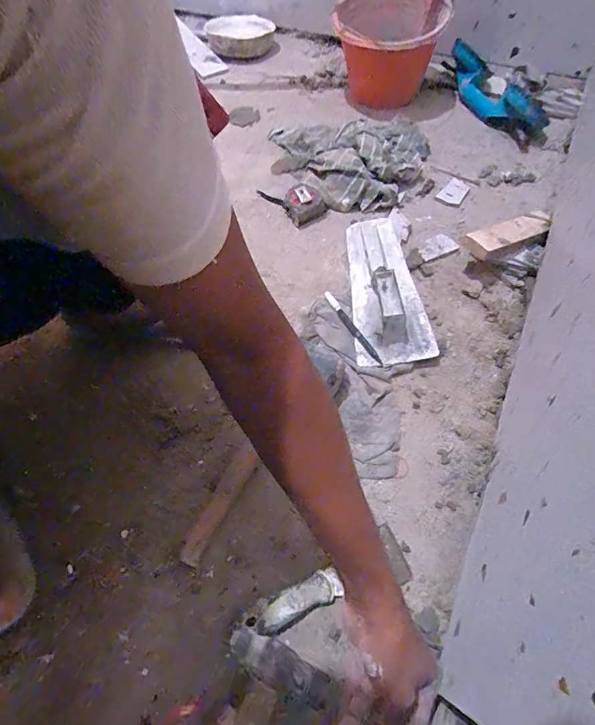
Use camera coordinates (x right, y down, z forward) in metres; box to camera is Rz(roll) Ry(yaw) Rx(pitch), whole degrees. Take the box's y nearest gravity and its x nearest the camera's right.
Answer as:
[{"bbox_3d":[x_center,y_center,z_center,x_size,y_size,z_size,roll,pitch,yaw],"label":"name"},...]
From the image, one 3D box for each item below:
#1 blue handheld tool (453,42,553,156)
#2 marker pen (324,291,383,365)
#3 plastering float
[{"bbox_3d":[0.436,-0.587,0.874,0.086,0.087,0.303,-31,76,-16],"label":"blue handheld tool"},{"bbox_3d":[0.083,-0.054,0.601,0.013,0.012,0.151,-25,62,-12],"label":"marker pen"},{"bbox_3d":[0.136,-0.142,0.622,0.110,0.056,0.311,-2,59,0],"label":"plastering float"}]

